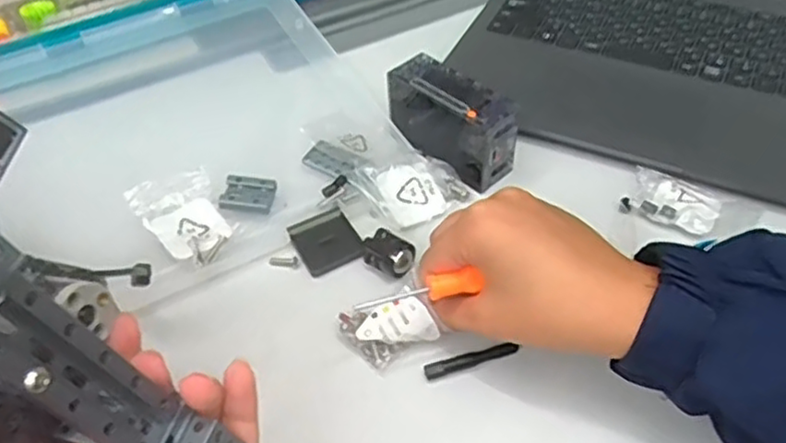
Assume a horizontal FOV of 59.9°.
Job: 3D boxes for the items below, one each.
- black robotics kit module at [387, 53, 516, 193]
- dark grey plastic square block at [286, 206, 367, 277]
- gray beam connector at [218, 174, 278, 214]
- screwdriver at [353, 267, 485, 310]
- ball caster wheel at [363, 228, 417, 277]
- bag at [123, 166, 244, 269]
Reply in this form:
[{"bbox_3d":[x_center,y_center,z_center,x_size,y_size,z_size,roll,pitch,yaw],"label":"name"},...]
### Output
[{"bbox_3d":[0.038,-0.070,0.453,0.031,0.051,0.092,-35,54,-27],"label":"black robotics kit module"},{"bbox_3d":[-0.041,0.012,0.422,0.037,0.010,0.039,-25,54,-18],"label":"dark grey plastic square block"},{"bbox_3d":[-0.094,-0.017,0.440,0.032,0.007,0.027,6,51,6],"label":"gray beam connector"},{"bbox_3d":[0.012,0.035,0.343,0.063,0.012,0.009,-14,50,10],"label":"screwdriver"},{"bbox_3d":[-0.002,0.019,0.406,0.032,0.015,0.022,33,58,25],"label":"ball caster wheel"},{"bbox_3d":[-0.126,-0.004,0.425,0.049,0.018,0.069,-36,58,-25],"label":"bag"}]

